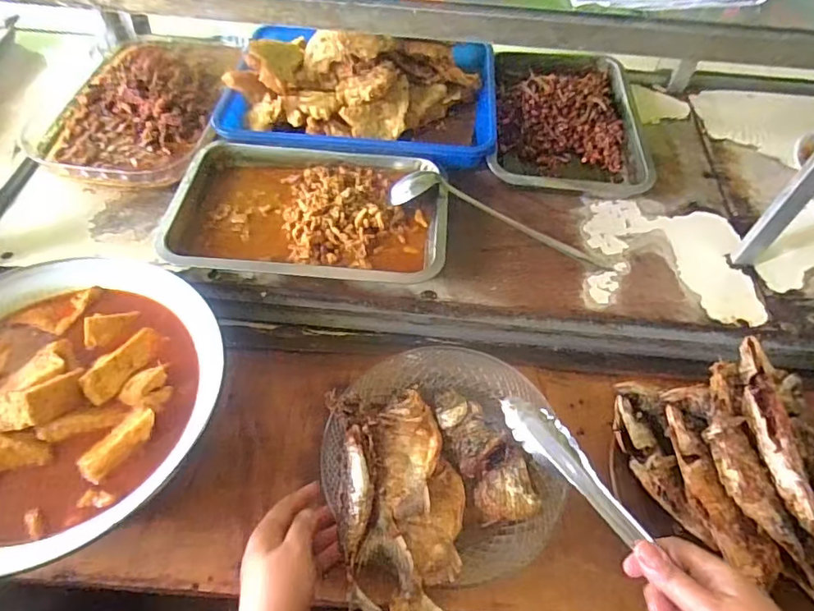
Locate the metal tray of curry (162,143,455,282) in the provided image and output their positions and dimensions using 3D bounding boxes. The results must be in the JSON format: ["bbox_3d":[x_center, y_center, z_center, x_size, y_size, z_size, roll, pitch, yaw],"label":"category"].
[{"bbox_3d":[-0.109,-0.107,0.600,0.304,0.038,0.203,1,55,-1],"label":"metal tray of curry"}]

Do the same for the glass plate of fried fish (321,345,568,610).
[{"bbox_3d":[0.030,0.139,0.466,0.203,0.046,0.244,1,55,-1],"label":"glass plate of fried fish"}]

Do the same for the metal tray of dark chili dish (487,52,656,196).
[{"bbox_3d":[0.217,-0.263,0.720,0.196,0.048,0.293,6,55,3],"label":"metal tray of dark chili dish"}]

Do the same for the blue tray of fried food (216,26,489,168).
[{"bbox_3d":[-0.060,-0.293,0.692,0.354,0.088,0.225,4,55,1],"label":"blue tray of fried food"}]

